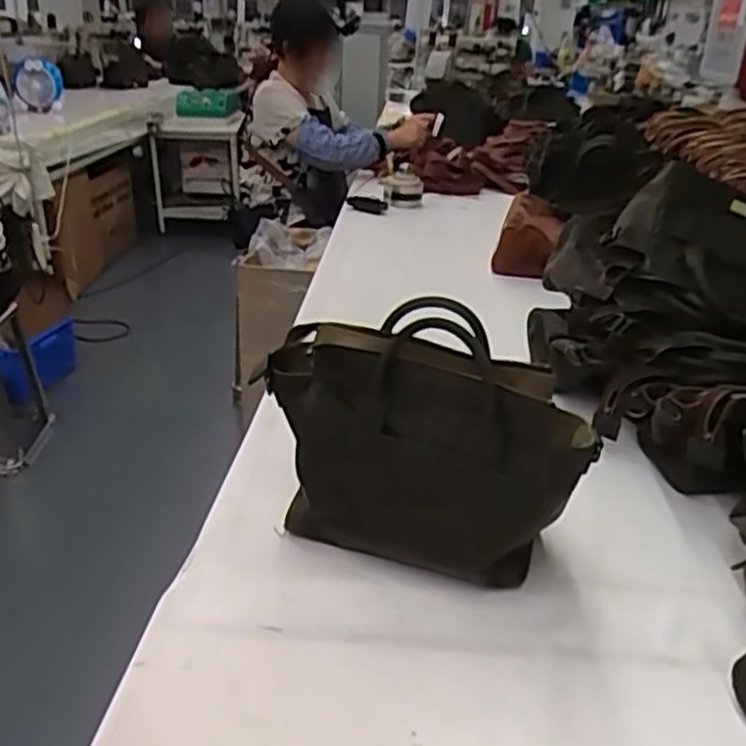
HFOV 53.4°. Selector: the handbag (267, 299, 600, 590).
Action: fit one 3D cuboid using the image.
[{"bbox_3d":[0.037,0.068,0.673,0.296,0.217,0.114,13,28,22],"label":"handbag"}]

